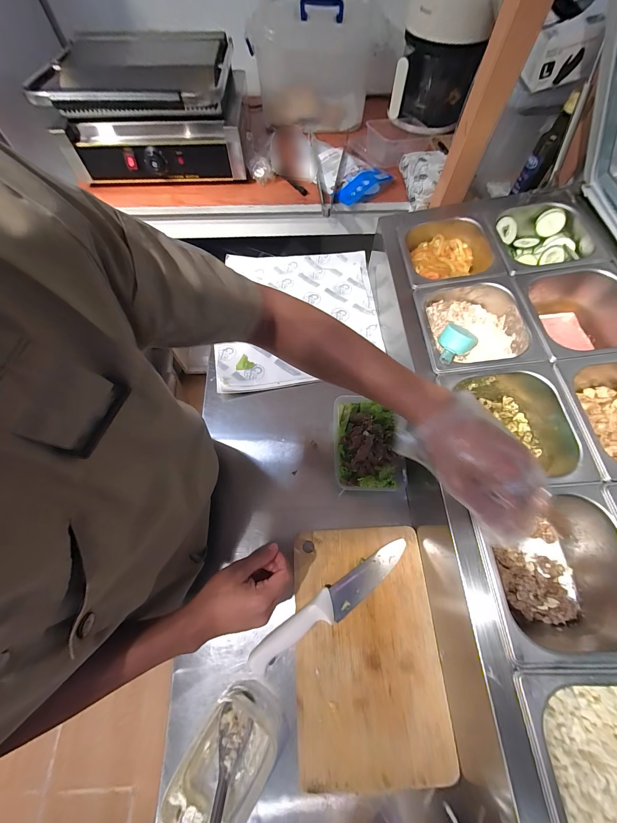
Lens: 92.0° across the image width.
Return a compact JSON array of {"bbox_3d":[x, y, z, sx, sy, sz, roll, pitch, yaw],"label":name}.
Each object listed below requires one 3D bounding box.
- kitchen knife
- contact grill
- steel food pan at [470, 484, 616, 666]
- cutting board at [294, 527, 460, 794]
[{"bbox_3d":[0.040,0.277,0.435,0.265,0.032,0.042,-28,68,-12],"label":"kitchen knife"},{"bbox_3d":[-0.381,-0.757,0.750,0.424,0.182,0.375,-3,65,-1],"label":"contact grill"},{"bbox_3d":[0.293,0.190,0.368,0.172,0.103,0.173,-2,65,-1],"label":"steel food pan"},{"bbox_3d":[0.082,0.329,0.428,0.197,0.012,0.292,-2,65,-1],"label":"cutting board"}]

